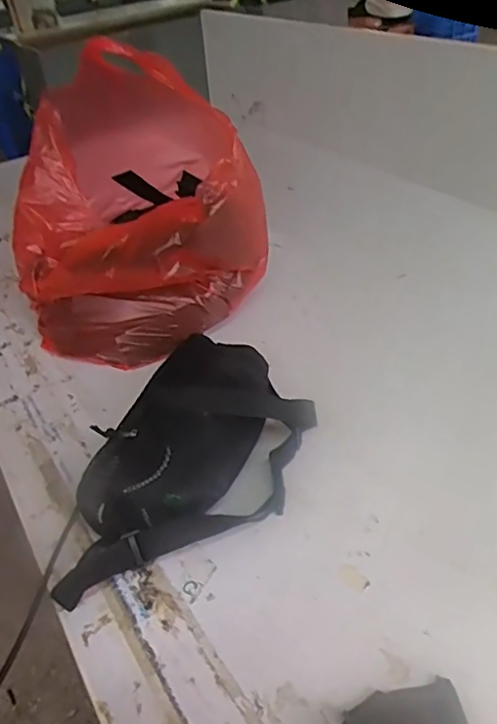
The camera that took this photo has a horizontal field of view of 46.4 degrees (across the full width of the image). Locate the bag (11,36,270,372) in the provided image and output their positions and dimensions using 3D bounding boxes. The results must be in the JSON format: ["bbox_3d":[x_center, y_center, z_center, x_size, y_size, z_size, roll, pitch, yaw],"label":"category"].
[{"bbox_3d":[-0.166,-0.214,0.779,0.307,0.305,0.334,-19,39,-14],"label":"bag"}]

